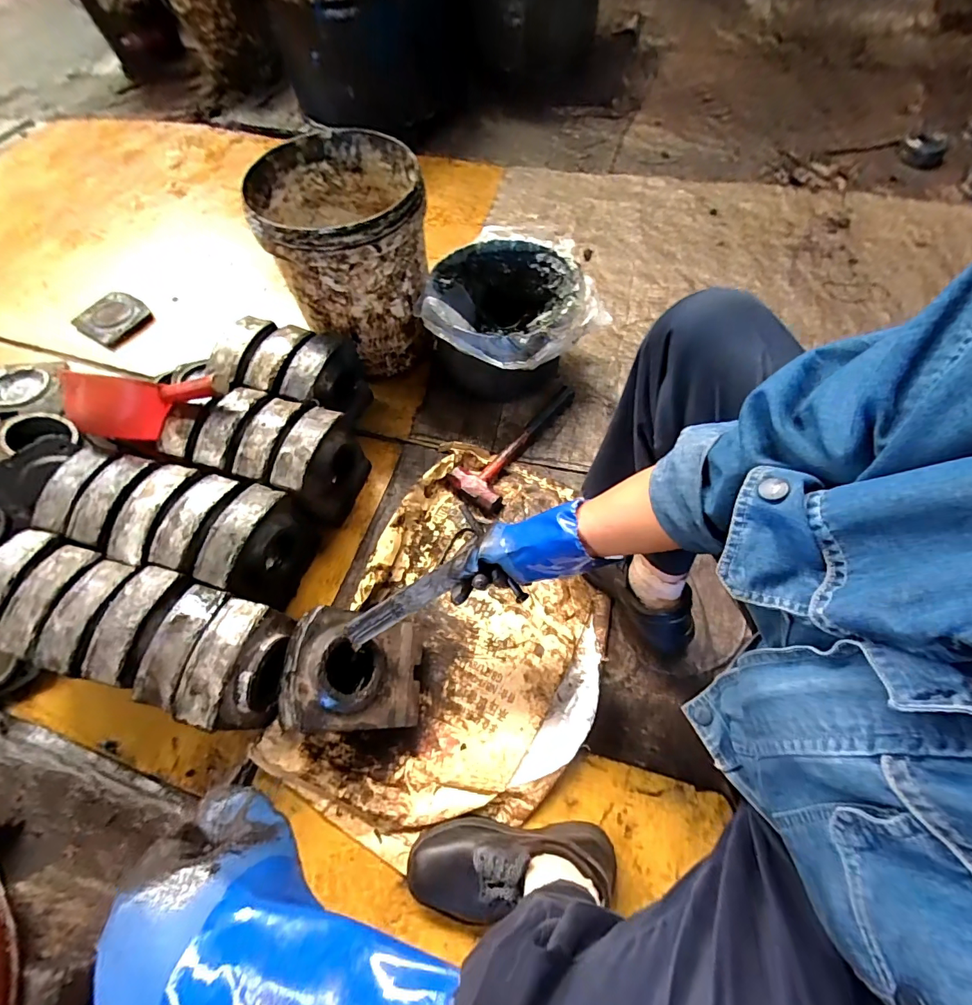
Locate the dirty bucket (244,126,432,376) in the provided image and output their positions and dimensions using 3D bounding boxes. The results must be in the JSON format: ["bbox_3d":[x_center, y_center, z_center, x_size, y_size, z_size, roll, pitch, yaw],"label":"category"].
[{"bbox_3d":[-0.258,-0.464,0.881,0.273,0.330,0.281,-1,64,2],"label":"dirty bucket"}]

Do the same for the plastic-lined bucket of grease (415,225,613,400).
[{"bbox_3d":[0.056,-0.361,0.894,0.329,0.202,0.301,-1,64,2],"label":"plastic-lined bucket of grease"}]

